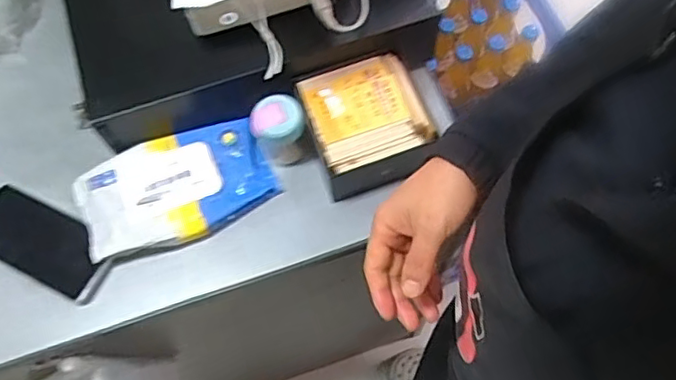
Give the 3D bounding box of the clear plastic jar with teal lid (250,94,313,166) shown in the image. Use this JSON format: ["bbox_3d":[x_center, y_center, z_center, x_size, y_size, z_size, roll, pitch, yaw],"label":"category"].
[{"bbox_3d":[-0.059,-0.059,0.635,0.053,0.079,0.042,-19,68,-6],"label":"clear plastic jar with teal lid"}]

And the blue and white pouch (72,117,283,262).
[{"bbox_3d":[-0.169,-0.003,0.637,0.197,0.035,0.107,-22,68,-7],"label":"blue and white pouch"}]

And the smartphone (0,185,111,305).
[{"bbox_3d":[-0.310,0.052,0.630,0.159,0.009,0.071,25,71,12],"label":"smartphone"}]

